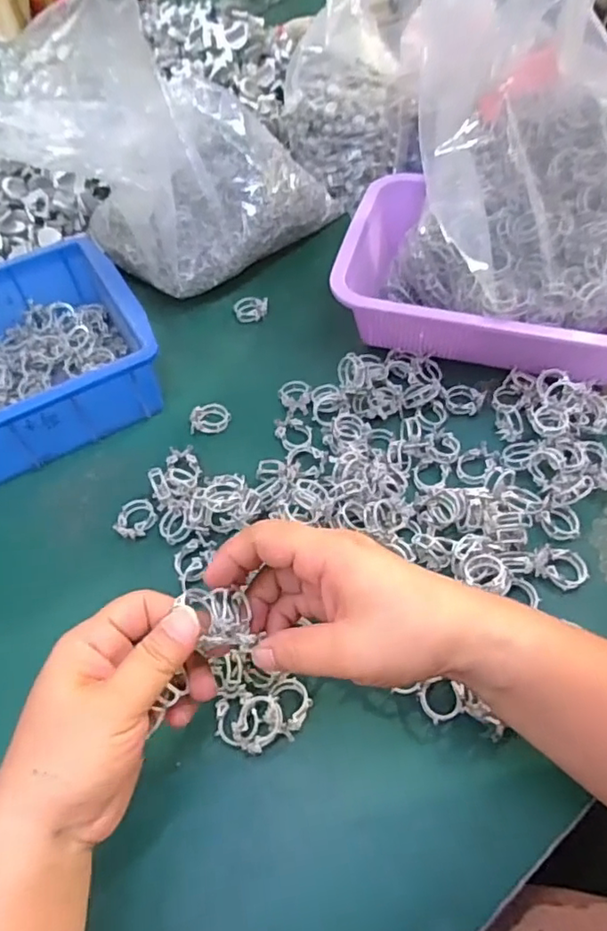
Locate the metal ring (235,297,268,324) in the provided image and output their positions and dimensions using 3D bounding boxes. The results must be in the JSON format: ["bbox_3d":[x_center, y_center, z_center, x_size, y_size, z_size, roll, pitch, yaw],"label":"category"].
[{"bbox_3d":[-0.050,-0.149,0.537,0.031,0.009,0.027,0,56,1],"label":"metal ring"}]

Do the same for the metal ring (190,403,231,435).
[{"bbox_3d":[-0.077,-0.038,0.468,0.032,0.011,0.026,-5,56,-2],"label":"metal ring"}]

